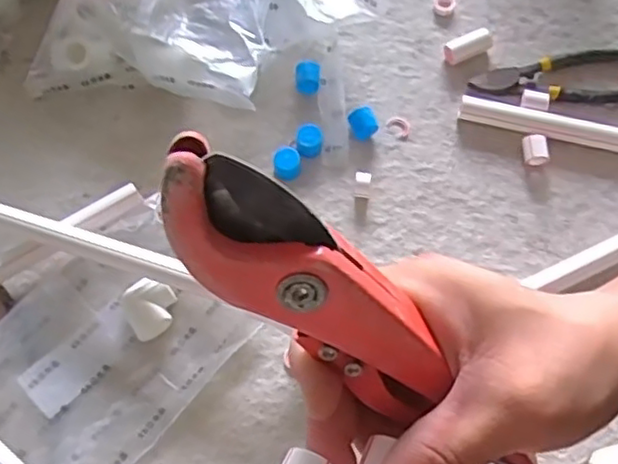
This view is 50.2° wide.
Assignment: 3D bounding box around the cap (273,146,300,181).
[{"bbox_3d":[-0.019,-0.059,0.571,0.023,0.021,0.023,0,66,1],"label":"cap"}]

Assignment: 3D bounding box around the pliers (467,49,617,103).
[{"bbox_3d":[0.228,-0.141,0.605,0.160,0.013,0.056,-7,66,-2],"label":"pliers"}]

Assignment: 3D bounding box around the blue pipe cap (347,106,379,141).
[{"bbox_3d":[0.047,-0.096,0.586,0.023,0.024,0.024,-16,67,-6],"label":"blue pipe cap"}]

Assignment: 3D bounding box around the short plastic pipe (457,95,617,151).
[{"bbox_3d":[0.222,-0.092,0.586,0.175,0.025,0.020,11,67,6],"label":"short plastic pipe"}]

